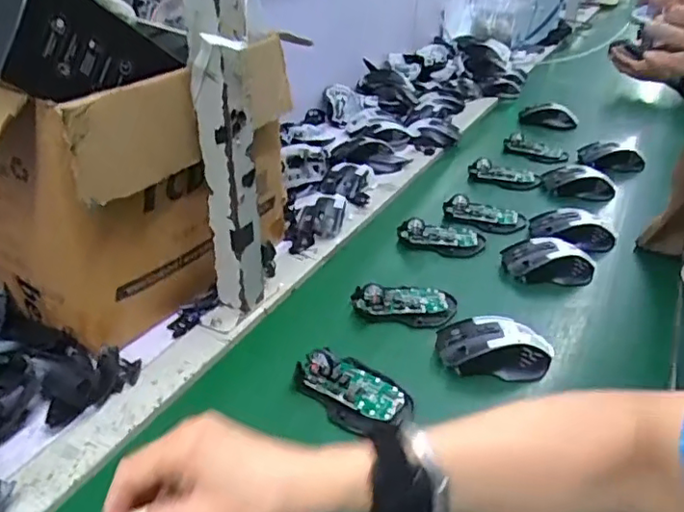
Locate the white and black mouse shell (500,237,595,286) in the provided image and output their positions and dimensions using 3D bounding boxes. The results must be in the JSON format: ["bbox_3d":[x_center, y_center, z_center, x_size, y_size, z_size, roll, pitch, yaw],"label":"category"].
[{"bbox_3d":[0.259,0.004,0.743,0.113,0.035,0.066,3,31,5],"label":"white and black mouse shell"}]

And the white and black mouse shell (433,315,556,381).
[{"bbox_3d":[0.151,0.089,0.591,0.111,0.042,0.067,3,31,5],"label":"white and black mouse shell"}]

